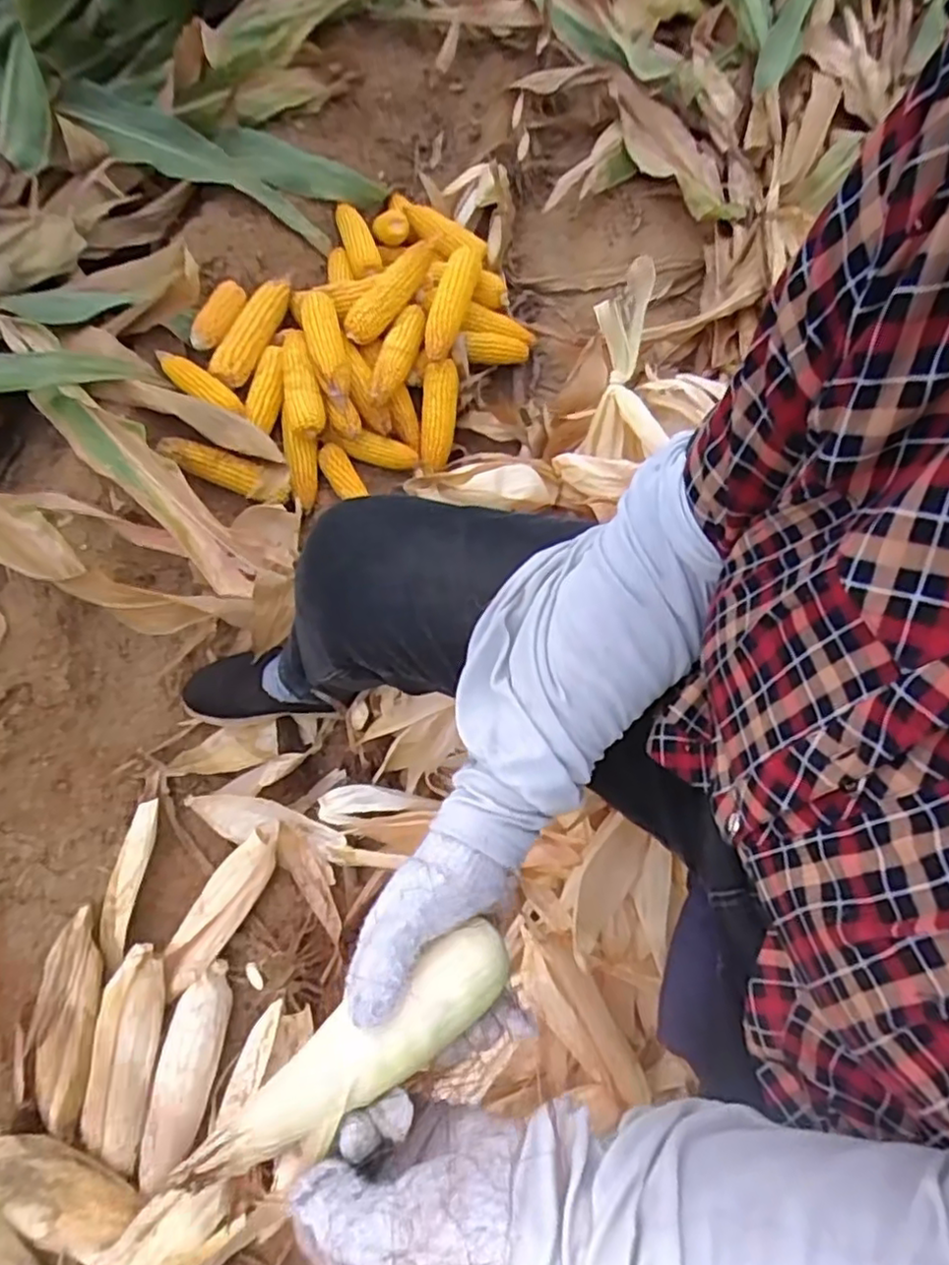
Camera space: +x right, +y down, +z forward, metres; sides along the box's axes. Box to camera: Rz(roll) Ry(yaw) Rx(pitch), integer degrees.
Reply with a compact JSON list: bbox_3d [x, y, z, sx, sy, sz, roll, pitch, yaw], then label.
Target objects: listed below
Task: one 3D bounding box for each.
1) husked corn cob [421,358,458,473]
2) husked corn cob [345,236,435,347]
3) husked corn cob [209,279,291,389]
[{"bbox_3d":[-0.058,-0.334,1.056,0.051,0.041,0.179,7,93,6],"label":"husked corn cob"},{"bbox_3d":[-0.133,-0.538,1.058,0.193,0.050,0.042,-46,69,9],"label":"husked corn cob"},{"bbox_3d":[-0.346,-0.478,1.073,0.053,0.044,0.227,18,67,12],"label":"husked corn cob"}]

